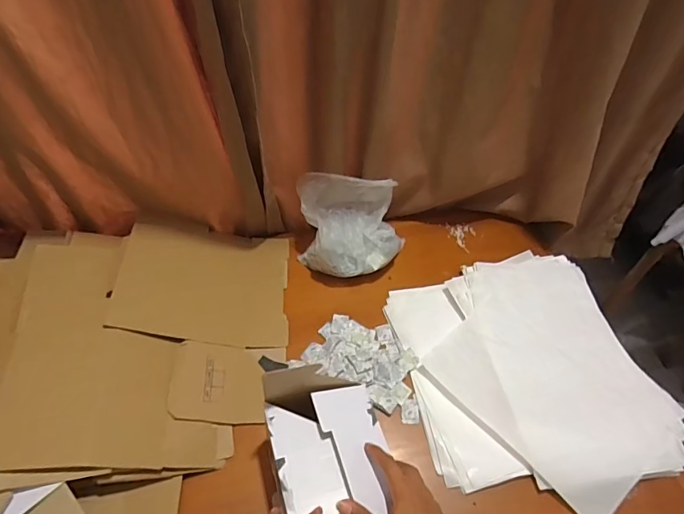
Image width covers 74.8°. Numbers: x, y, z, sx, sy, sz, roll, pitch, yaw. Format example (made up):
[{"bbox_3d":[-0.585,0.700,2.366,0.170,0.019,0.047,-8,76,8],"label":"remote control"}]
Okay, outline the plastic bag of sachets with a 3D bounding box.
[{"bbox_3d":[0.020,-0.064,0.889,0.212,0.158,0.154,-1,51,-2],"label":"plastic bag of sachets"}]

